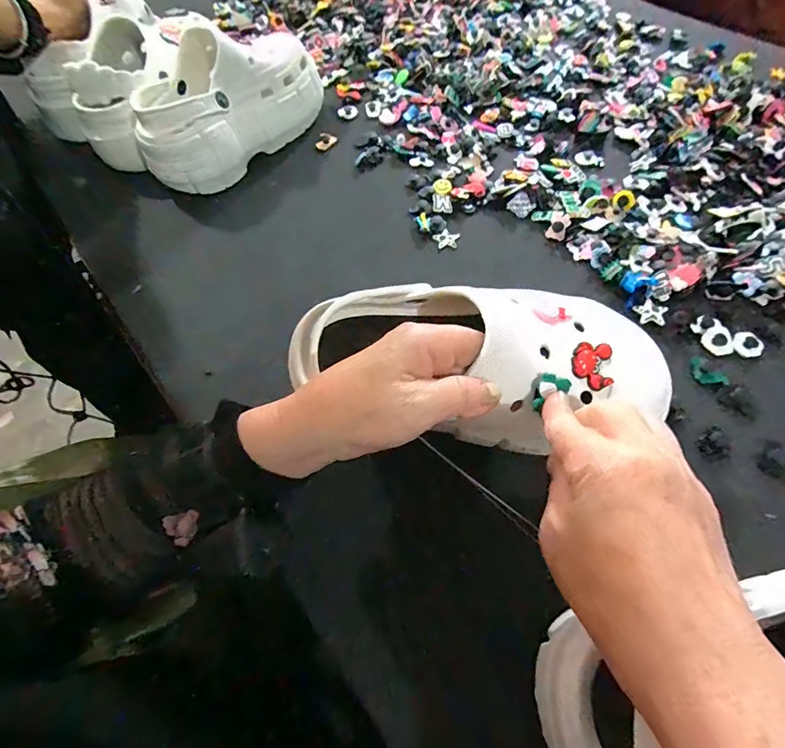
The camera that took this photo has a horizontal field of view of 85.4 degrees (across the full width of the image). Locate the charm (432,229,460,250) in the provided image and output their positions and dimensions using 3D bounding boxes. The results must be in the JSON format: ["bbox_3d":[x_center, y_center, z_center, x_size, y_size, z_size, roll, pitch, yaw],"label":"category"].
[{"bbox_3d":[0.057,-0.141,0.446,0.028,0.005,0.022,-5,60,-1],"label":"charm"}]

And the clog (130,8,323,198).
[{"bbox_3d":[-0.188,-0.318,0.493,0.091,0.113,0.244,30,65,17],"label":"clog"}]

